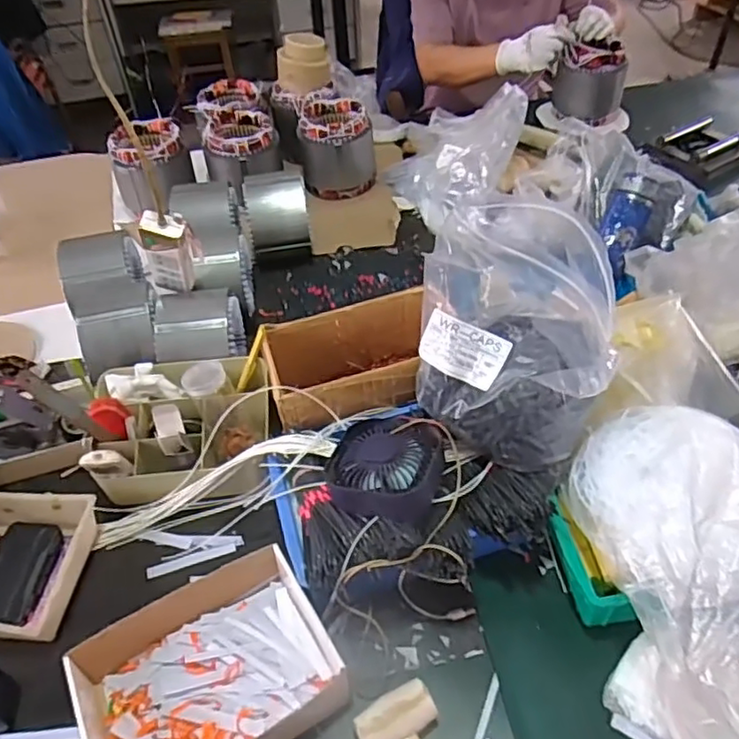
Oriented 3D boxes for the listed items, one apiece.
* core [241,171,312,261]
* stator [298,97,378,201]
[{"bbox_3d":[-0.171,-0.285,1.186,0.120,0.154,0.139,-7,46,-4],"label":"core"},{"bbox_3d":[-0.069,-0.479,1.350,0.156,0.148,0.163,-4,46,-2],"label":"stator"}]

